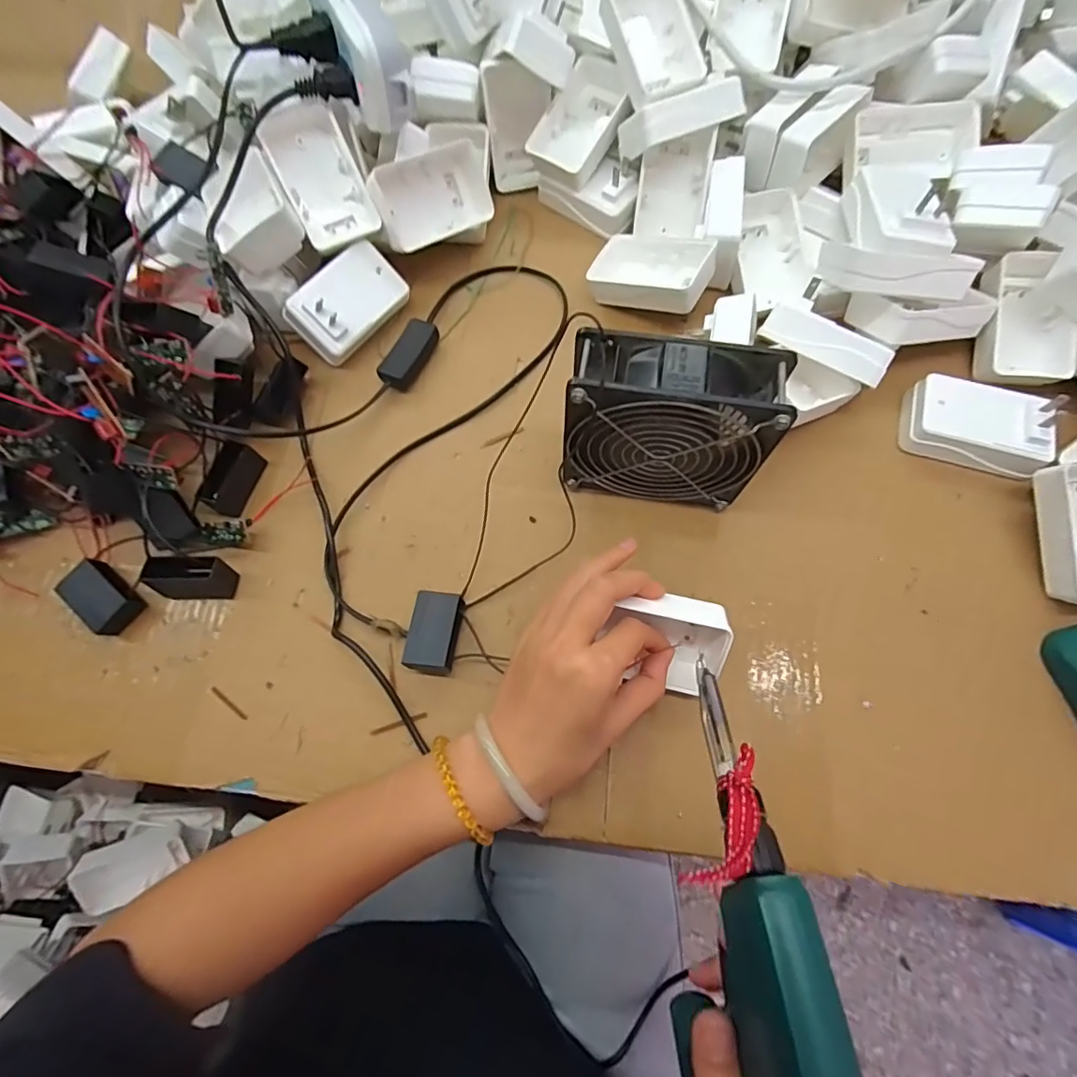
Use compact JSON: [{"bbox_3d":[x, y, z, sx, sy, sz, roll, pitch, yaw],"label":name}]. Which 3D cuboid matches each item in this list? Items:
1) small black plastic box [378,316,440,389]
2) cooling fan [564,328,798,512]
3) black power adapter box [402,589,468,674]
[{"bbox_3d":[-0.103,-0.146,0.409,0.023,0.019,0.058,24,73,10],"label":"small black plastic box"},{"bbox_3d":[0.078,-0.067,0.328,0.117,0.119,0.046,8,71,4],"label":"cooling fan"},{"bbox_3d":[-0.066,0.061,0.335,0.030,0.024,0.049,6,71,4],"label":"black power adapter box"}]

